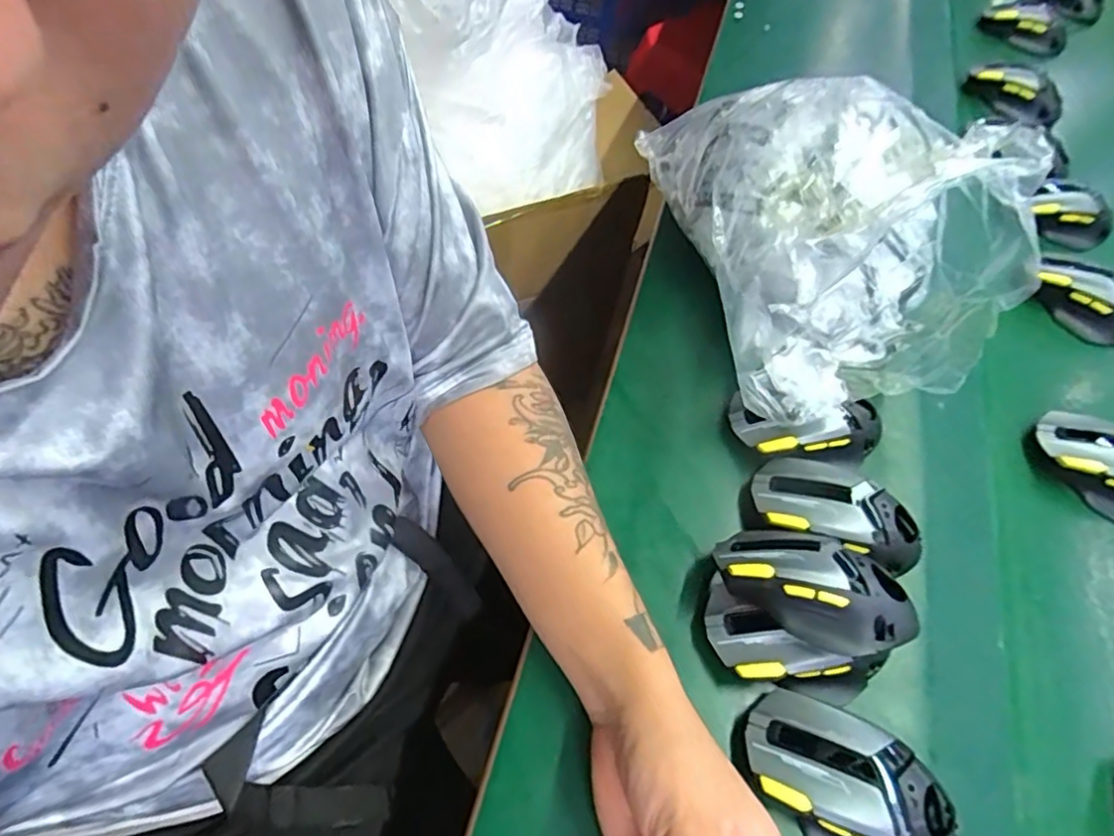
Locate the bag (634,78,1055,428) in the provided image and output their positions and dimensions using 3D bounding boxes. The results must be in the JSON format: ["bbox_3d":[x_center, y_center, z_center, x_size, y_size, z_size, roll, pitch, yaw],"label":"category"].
[{"bbox_3d":[0.210,-0.178,0.470,0.177,0.162,0.340,-5,63,-9],"label":"bag"}]

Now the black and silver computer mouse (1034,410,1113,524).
[{"bbox_3d":[0.427,0.040,0.471,0.055,0.048,0.110,-40,73,-23],"label":"black and silver computer mouse"}]

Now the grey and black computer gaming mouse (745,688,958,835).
[{"bbox_3d":[0.162,0.205,0.340,0.116,0.043,0.072,28,61,15],"label":"grey and black computer gaming mouse"}]

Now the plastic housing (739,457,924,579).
[{"bbox_3d":[0.196,0.068,0.432,0.122,0.042,0.065,18,59,9],"label":"plastic housing"}]

